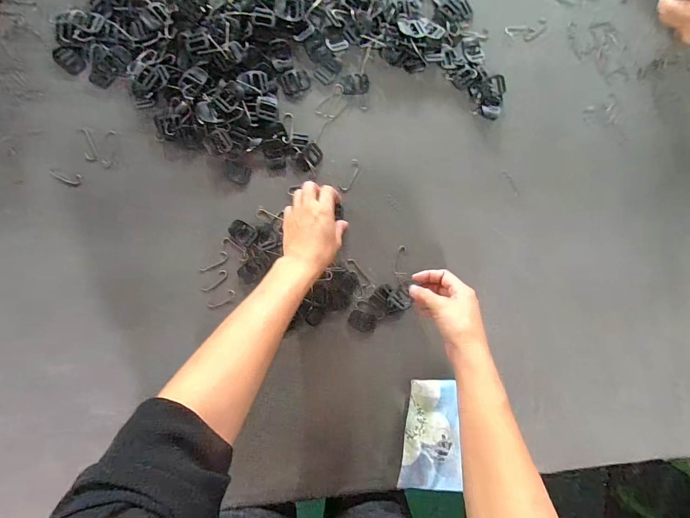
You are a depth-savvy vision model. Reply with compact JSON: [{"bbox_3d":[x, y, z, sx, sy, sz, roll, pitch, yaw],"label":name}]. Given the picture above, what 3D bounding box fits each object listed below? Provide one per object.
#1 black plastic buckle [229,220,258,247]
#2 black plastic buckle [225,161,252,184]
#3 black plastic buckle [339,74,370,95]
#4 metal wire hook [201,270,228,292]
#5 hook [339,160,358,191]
[{"bbox_3d":[-0.141,-0.036,0.452,0.038,0.004,0.029,32,90,-7],"label":"black plastic buckle"},{"bbox_3d":[-0.148,-0.118,0.450,0.036,0.004,0.026,18,92,-6],"label":"black plastic buckle"},{"bbox_3d":[0.014,-0.244,0.456,0.039,0.004,0.027,-2,94,-5],"label":"black plastic buckle"},{"bbox_3d":[-0.179,0.033,0.452,0.042,0.004,0.014,-45,96,-1],"label":"metal wire hook"},{"bbox_3d":[0.008,-0.119,0.463,0.016,0.004,0.049,29,91,-7],"label":"hook"}]

